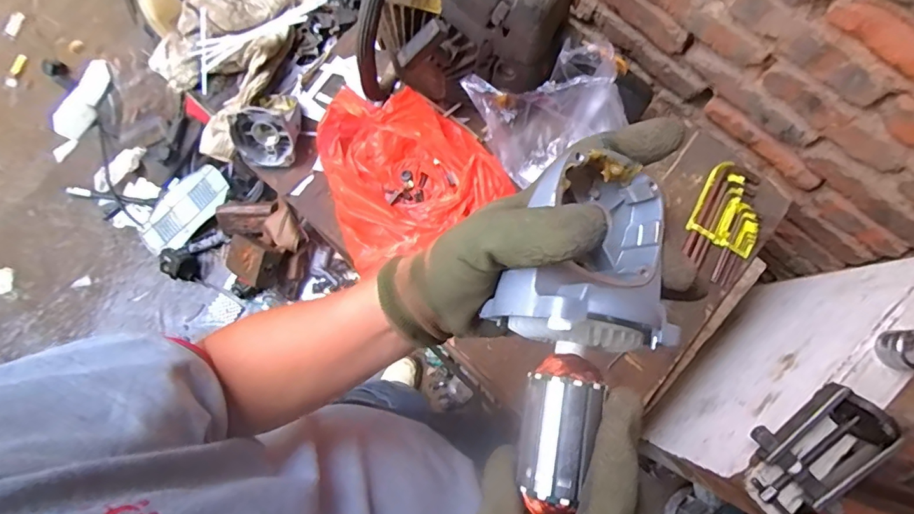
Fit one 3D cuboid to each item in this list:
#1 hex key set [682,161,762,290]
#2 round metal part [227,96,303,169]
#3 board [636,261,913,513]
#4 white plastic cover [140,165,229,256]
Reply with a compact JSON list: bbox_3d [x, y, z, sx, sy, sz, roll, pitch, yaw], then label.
[{"bbox_3d":[0.372,-0.048,0.652,0.088,0.009,0.169,28,80,6],"label":"hex key set"},{"bbox_3d":[-0.266,-0.190,0.675,0.084,0.068,0.115,18,79,5],"label":"round metal part"},{"bbox_3d":[0.422,0.157,0.621,0.355,0.267,0.076,-41,80,-7],"label":"board"},{"bbox_3d":[-0.897,-0.151,1.549,0.346,0.030,0.169,-39,93,11],"label":"white plastic cover"}]

